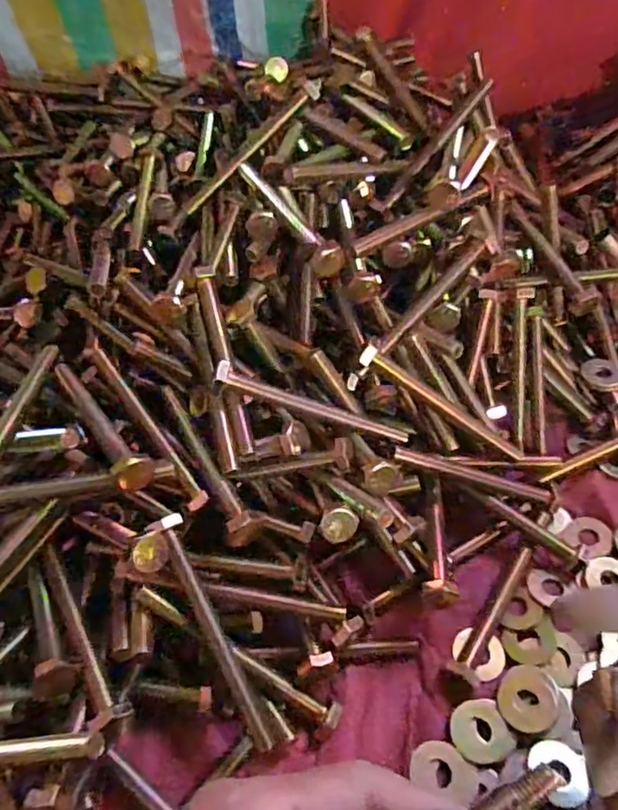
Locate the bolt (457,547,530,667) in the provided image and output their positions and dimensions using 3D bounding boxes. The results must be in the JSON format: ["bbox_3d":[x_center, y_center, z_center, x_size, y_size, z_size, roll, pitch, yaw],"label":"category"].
[{"bbox_3d":[0.094,0.099,0.286,0.007,0.004,0.068,31,59,24],"label":"bolt"}]

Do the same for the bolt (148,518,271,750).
[{"bbox_3d":[-0.041,0.096,0.246,0.011,0.010,0.104,-25,80,-11],"label":"bolt"}]

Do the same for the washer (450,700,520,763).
[{"bbox_3d":[0.076,0.144,0.254,0.024,0.004,0.025,-1,52,1],"label":"washer"}]

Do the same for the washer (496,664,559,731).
[{"bbox_3d":[0.099,0.132,0.260,0.026,0.004,0.027,-2,59,3],"label":"washer"}]

